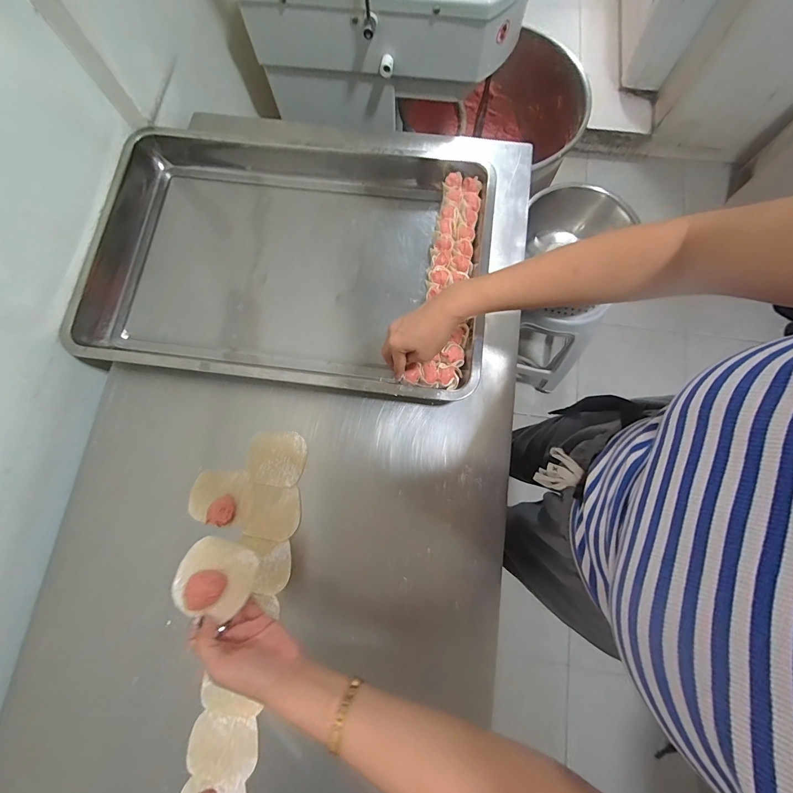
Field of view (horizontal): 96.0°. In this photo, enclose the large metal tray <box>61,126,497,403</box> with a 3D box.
[{"bbox_3d":[-0.188,-0.222,0.551,0.641,0.055,0.410,7,77,1],"label":"large metal tray"}]

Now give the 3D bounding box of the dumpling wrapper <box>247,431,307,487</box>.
[{"bbox_3d":[-0.169,0.087,0.503,0.079,0.007,0.073,1,78,-1],"label":"dumpling wrapper"}]

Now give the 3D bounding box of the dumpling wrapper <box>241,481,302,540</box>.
[{"bbox_3d":[-0.171,0.158,0.490,0.074,0.005,0.069,6,76,-2],"label":"dumpling wrapper"}]

